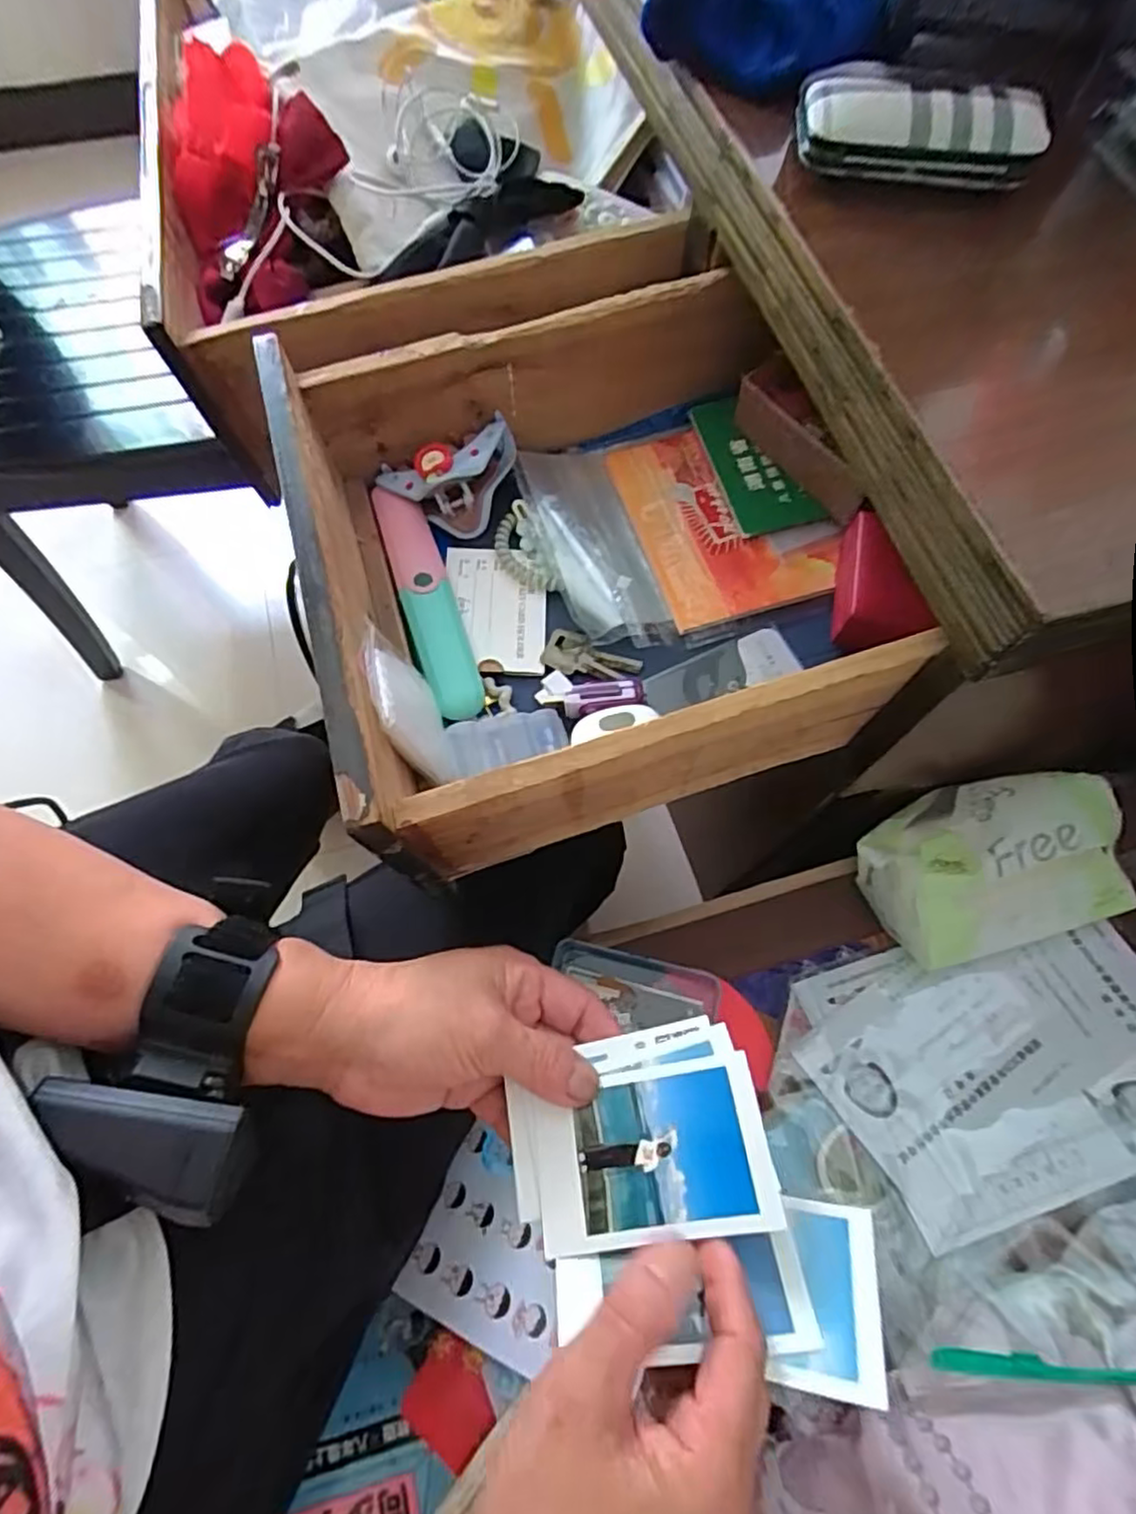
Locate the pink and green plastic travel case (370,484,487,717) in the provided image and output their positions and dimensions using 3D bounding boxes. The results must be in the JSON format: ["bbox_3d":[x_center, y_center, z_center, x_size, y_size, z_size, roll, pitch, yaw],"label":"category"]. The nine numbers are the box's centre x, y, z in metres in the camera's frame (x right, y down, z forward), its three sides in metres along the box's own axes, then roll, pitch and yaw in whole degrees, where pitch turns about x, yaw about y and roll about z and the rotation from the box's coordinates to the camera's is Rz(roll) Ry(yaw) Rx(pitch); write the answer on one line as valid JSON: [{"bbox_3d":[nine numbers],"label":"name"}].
[{"bbox_3d":[-0.082,-0.093,0.395,0.029,0.018,0.161,-18,70,-8],"label":"pink and green plastic travel case"}]

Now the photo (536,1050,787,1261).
[{"bbox_3d":[0.030,0.147,0.250,0.084,0.004,0.053,-15,59,10],"label":"photo"}]

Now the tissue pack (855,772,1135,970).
[{"bbox_3d":[0.263,0.067,0.427,0.143,0.079,0.102,-16,70,-7],"label":"tissue pack"}]

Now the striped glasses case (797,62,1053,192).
[{"bbox_3d":[0.159,-0.285,0.307,0.106,0.020,0.051,9,69,3],"label":"striped glasses case"}]

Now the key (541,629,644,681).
[{"bbox_3d":[0.013,-0.055,0.391,0.055,0.006,0.026,20,70,7],"label":"key"}]

